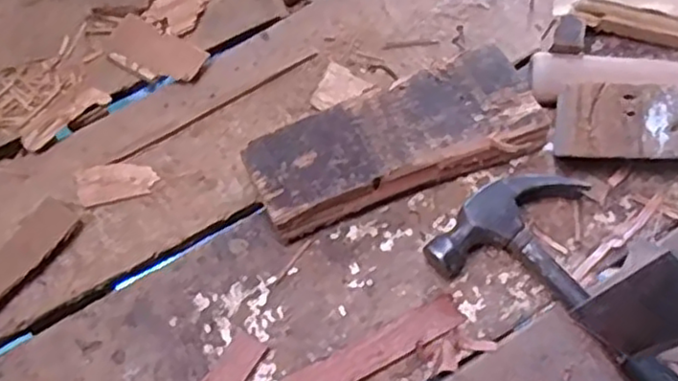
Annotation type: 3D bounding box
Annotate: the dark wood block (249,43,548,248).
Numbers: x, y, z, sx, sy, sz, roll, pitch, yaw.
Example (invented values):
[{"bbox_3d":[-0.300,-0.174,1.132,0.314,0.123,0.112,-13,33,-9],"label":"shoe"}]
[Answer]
[{"bbox_3d":[0.044,-0.037,0.524,0.221,0.039,0.085,-20,71,-7],"label":"dark wood block"}]

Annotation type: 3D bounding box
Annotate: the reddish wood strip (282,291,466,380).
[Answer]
[{"bbox_3d":[0.026,0.113,0.478,0.138,0.006,0.024,-25,76,-15],"label":"reddish wood strip"}]

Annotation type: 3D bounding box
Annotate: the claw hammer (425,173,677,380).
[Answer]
[{"bbox_3d":[0.220,0.107,0.476,0.317,0.028,0.114,41,75,13],"label":"claw hammer"}]

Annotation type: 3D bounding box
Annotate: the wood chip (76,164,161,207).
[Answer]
[{"bbox_3d":[-0.174,-0.007,0.532,0.060,0.004,0.030,-14,71,-5],"label":"wood chip"}]

